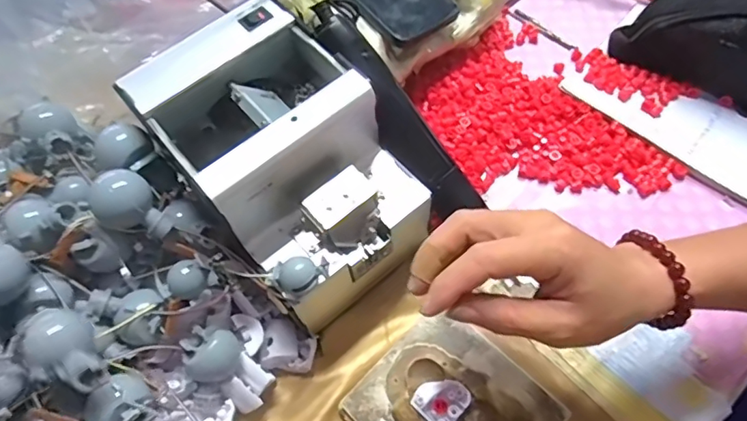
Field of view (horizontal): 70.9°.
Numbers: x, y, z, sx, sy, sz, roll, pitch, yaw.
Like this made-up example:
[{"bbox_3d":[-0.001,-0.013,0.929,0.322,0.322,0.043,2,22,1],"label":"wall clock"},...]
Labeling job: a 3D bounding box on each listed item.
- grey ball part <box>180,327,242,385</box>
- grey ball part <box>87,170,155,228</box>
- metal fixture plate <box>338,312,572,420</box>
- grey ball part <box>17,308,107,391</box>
[{"bbox_3d":[-0.109,0.098,0.353,0.033,0.025,0.033,-2,61,4],"label":"grey ball part"},{"bbox_3d":[-0.160,-0.004,0.342,0.038,0.034,0.035,-2,61,4],"label":"grey ball part"},{"bbox_3d":[0.056,0.140,0.357,0.122,0.032,0.105,40,71,20],"label":"metal fixture plate"},{"bbox_3d":[-0.176,0.078,0.296,0.030,0.026,0.062,-39,65,-15],"label":"grey ball part"}]

